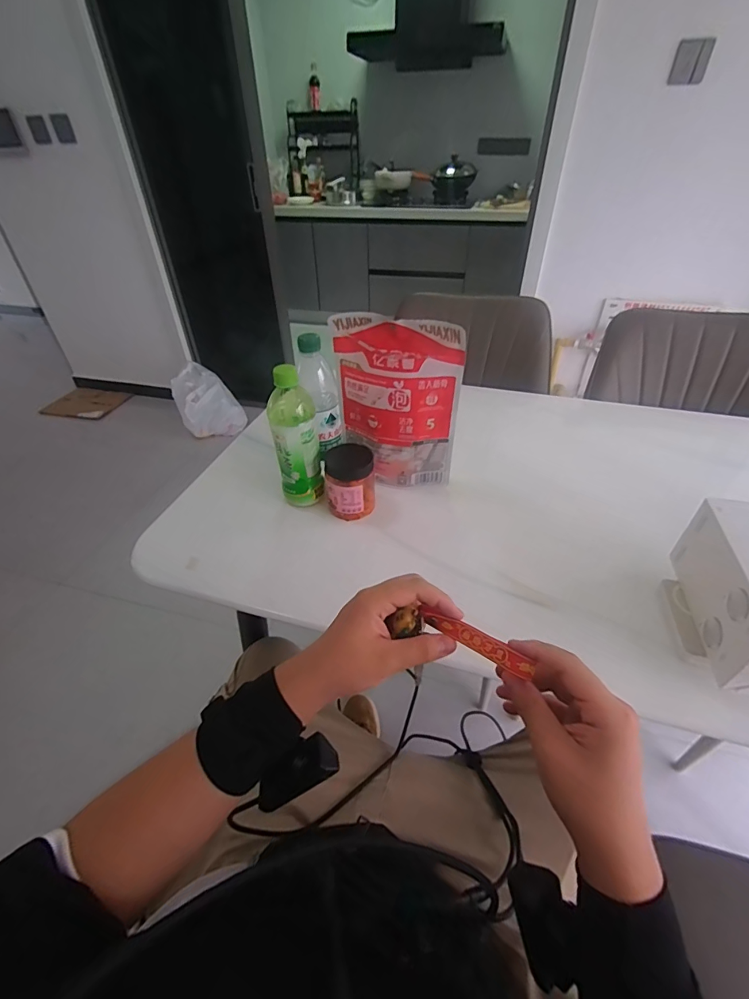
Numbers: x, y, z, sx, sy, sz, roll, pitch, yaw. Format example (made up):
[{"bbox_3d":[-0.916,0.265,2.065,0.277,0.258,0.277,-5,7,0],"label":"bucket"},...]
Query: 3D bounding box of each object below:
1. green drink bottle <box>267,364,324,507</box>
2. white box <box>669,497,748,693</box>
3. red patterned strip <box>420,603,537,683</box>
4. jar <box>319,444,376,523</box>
[{"bbox_3d":[-0.113,-0.090,0.616,0.061,0.201,0.066,-10,41,-10],"label":"green drink bottle"},{"bbox_3d":[0.381,0.098,0.451,0.056,0.105,0.184,8,41,11],"label":"white box"},{"bbox_3d":[0.080,0.113,0.345,0.093,0.010,0.015,20,44,35],"label":"red patterned strip"},{"bbox_3d":[-0.037,-0.025,0.630,0.073,0.099,0.061,-6,41,-6],"label":"jar"}]

